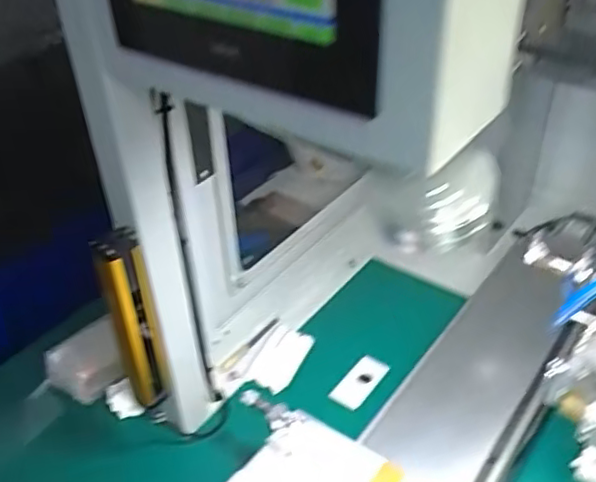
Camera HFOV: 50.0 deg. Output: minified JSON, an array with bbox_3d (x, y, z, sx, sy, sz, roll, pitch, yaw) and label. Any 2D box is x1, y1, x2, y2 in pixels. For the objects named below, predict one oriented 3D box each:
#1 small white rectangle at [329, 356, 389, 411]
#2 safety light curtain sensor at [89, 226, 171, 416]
[{"bbox_3d":[0.078,0.180,0.810,0.036,0.007,0.079,42,67,12],"label":"small white rectangle"},{"bbox_3d":[-0.148,0.076,0.579,0.039,0.199,0.033,-13,39,-14],"label":"safety light curtain sensor"}]

